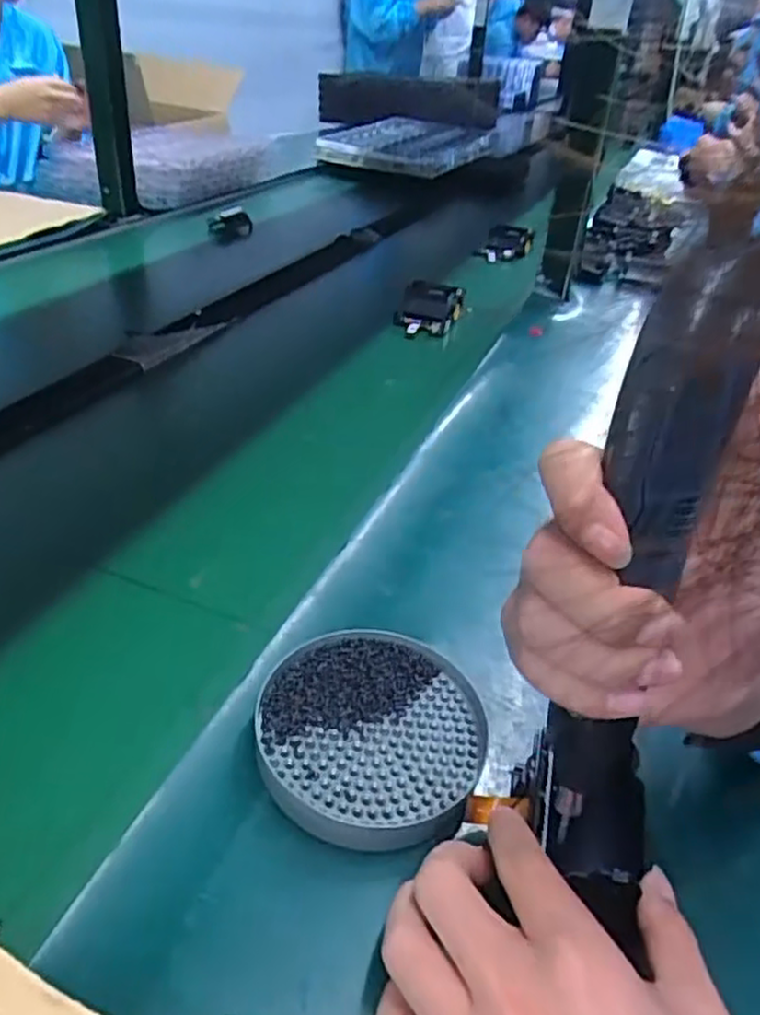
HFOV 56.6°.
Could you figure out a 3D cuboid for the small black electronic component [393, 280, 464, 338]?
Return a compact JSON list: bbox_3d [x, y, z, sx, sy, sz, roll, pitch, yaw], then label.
[{"bbox_3d":[0.059,-0.237,0.871,0.080,0.037,0.105,10,34,3],"label":"small black electronic component"}]

